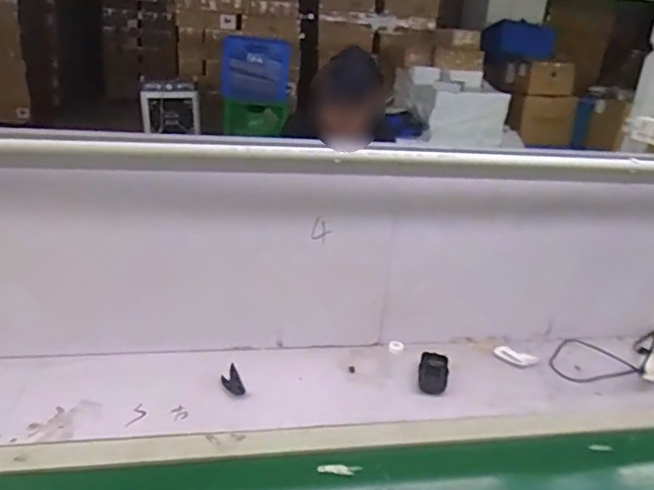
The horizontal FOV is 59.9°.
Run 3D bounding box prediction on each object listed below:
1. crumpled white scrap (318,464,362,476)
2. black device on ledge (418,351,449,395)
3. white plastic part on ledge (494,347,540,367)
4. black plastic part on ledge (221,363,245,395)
[{"bbox_3d":[0.019,0.323,0.814,0.061,0.006,0.015,5,23,1],"label":"crumpled white scrap"},{"bbox_3d":[0.194,0.230,1.028,0.052,0.021,0.111,8,24,10],"label":"black device on ledge"},{"bbox_3d":[0.368,0.220,1.111,0.077,0.008,0.052,17,26,28],"label":"white plastic part on ledge"},{"bbox_3d":[-0.165,0.232,0.973,0.031,0.007,0.076,-7,26,-24],"label":"black plastic part on ledge"}]

